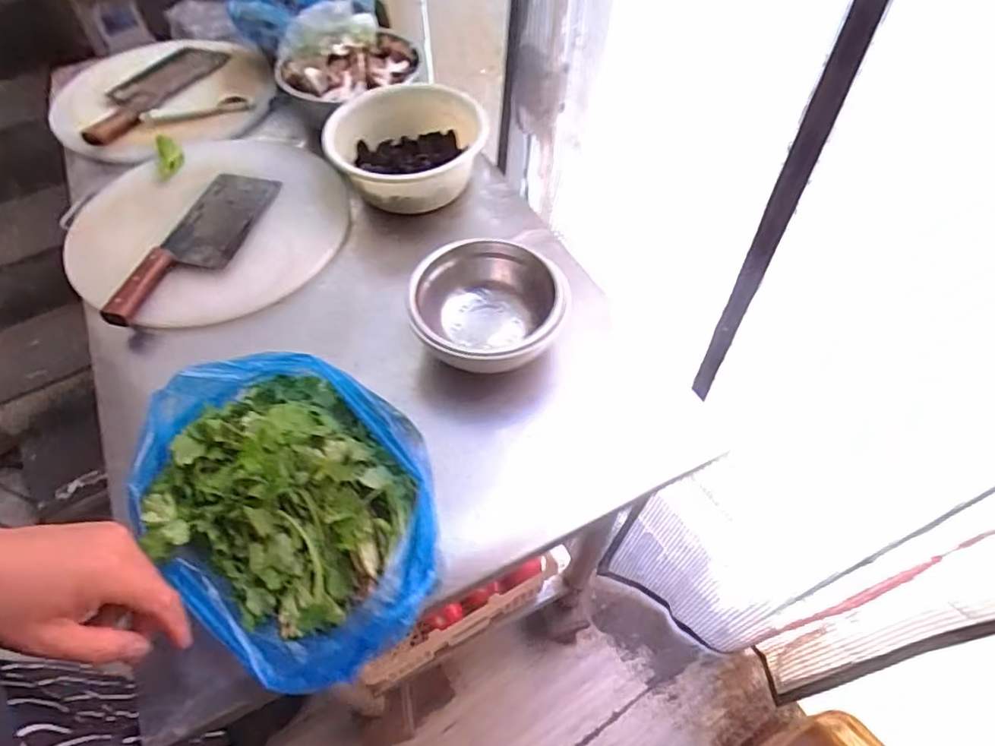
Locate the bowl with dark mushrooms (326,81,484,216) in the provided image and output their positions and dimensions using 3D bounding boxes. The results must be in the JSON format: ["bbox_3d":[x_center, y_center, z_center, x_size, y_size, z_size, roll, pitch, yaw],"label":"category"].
[{"bbox_3d":[-0.131,-0.327,0.807,0.207,0.088,0.223,0,55,0],"label":"bowl with dark mushrooms"}]

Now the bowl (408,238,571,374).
[{"bbox_3d":[-0.014,-0.071,0.649,0.159,0.079,0.169,0,55,0],"label":"bowl"}]

